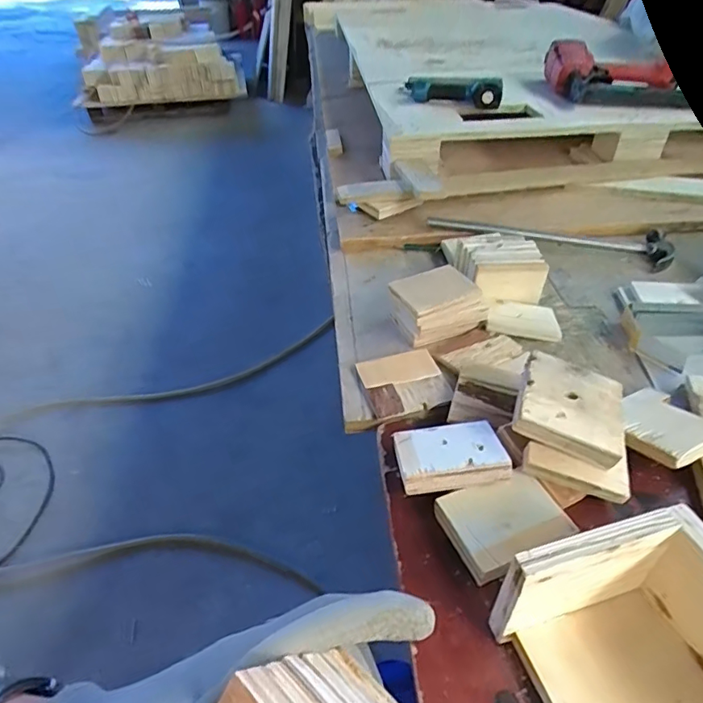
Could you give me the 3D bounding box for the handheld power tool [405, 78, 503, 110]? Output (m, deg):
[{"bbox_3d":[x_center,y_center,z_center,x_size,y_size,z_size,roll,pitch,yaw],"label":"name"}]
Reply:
[{"bbox_3d":[0.196,-0.512,1.014,0.199,0.052,0.054,11,43,17],"label":"handheld power tool"}]

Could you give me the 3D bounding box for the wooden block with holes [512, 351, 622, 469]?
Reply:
[{"bbox_3d":[0.195,0.049,0.458,0.088,0.021,0.093,22,48,9],"label":"wooden block with holes"}]

